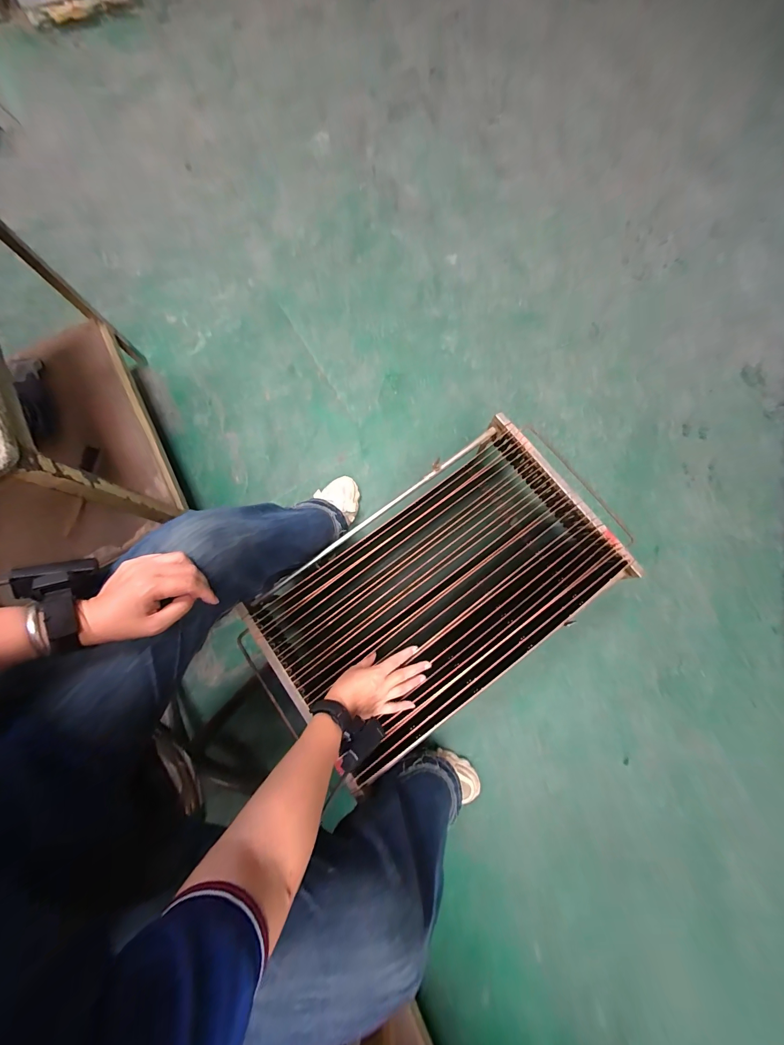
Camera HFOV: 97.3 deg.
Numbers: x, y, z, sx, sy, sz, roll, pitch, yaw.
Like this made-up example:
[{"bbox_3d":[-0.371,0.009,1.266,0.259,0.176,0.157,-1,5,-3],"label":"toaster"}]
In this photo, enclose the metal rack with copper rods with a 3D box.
[{"bbox_3d":[0.081,0.124,0.650,0.648,0.071,0.384,-36,80,-7],"label":"metal rack with copper rods"}]

